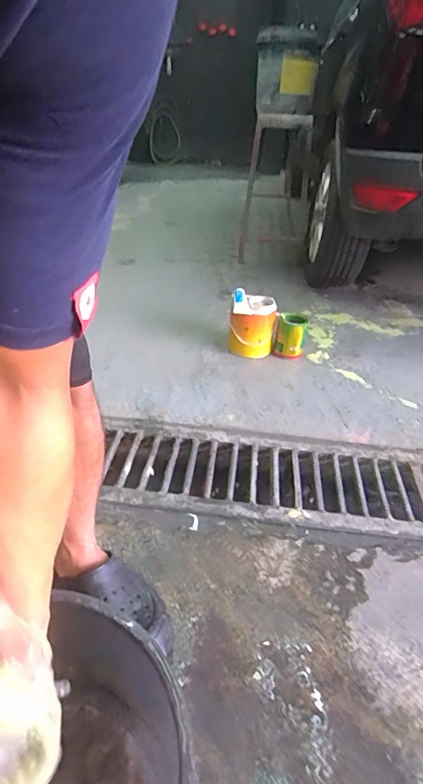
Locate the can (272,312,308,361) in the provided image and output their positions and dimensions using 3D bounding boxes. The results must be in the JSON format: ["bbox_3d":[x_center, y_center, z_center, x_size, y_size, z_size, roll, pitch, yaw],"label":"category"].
[{"bbox_3d":[0.268,-0.184,1.529,0.105,0.135,0.088,11,33,10],"label":"can"}]

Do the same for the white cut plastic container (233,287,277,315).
[{"bbox_3d":[0.142,-0.290,1.480,0.145,0.054,0.076,2,33,-3],"label":"white cut plastic container"}]

